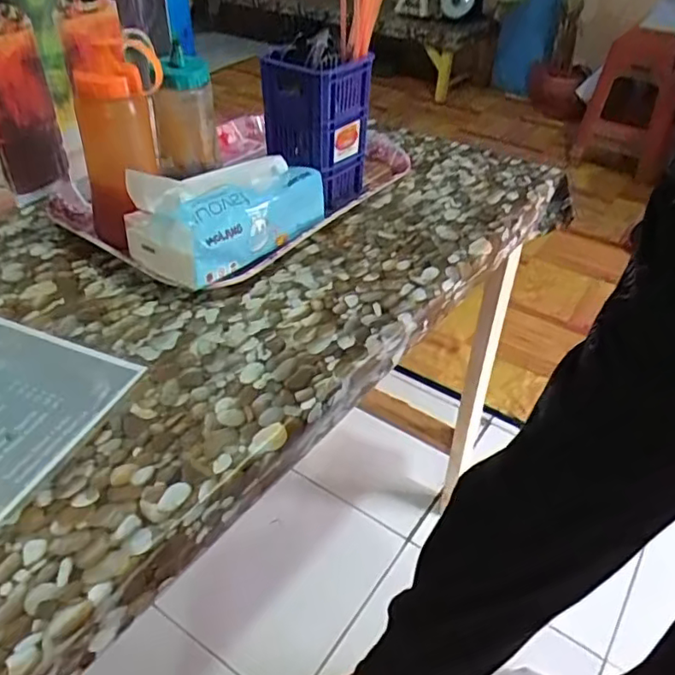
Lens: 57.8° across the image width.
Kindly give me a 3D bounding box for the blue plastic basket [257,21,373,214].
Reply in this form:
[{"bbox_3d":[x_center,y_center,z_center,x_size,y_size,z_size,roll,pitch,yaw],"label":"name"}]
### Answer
[{"bbox_3d":[-0.026,-0.242,0.709,0.099,0.177,0.101,25,44,26],"label":"blue plastic basket"}]

